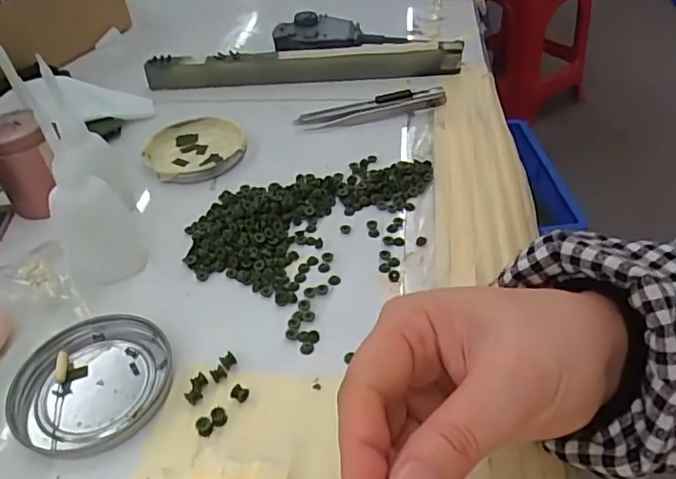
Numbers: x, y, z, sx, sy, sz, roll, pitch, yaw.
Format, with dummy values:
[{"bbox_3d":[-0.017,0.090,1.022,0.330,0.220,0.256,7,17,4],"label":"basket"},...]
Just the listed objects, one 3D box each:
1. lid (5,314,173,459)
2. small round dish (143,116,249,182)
[{"bbox_3d":[-0.126,0.072,0.282,0.075,0.008,0.076,-2,43,2],"label":"lid"},{"bbox_3d":[-0.116,-0.075,0.439,0.075,0.011,0.080,-2,43,2],"label":"small round dish"}]

